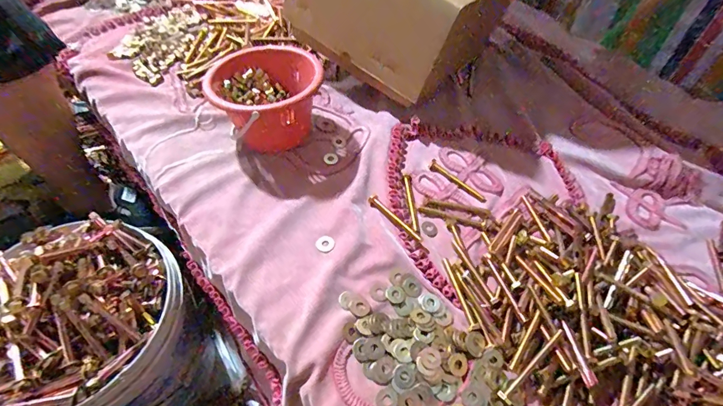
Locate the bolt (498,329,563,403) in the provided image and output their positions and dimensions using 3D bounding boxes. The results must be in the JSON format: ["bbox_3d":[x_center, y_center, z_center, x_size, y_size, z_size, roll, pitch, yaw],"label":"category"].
[{"bbox_3d":[0.196,0.185,0.445,0.105,0.017,0.013,-44,67,-8],"label":"bolt"}]

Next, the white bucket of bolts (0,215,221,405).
[{"bbox_3d":[-0.429,0.209,0.651,0.260,0.332,0.266,3,53,-4],"label":"white bucket of bolts"}]

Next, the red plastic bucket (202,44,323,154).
[{"bbox_3d":[-0.155,-0.173,0.627,0.163,0.106,0.168,2,55,-3],"label":"red plastic bucket"}]

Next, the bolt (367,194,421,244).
[{"bbox_3d":[0.050,0.022,0.573,0.016,0.008,0.104,-37,65,-26],"label":"bolt"}]

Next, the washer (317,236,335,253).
[{"bbox_3d":[-0.050,0.058,0.542,0.025,0.004,0.026,-39,65,-8],"label":"washer"}]

